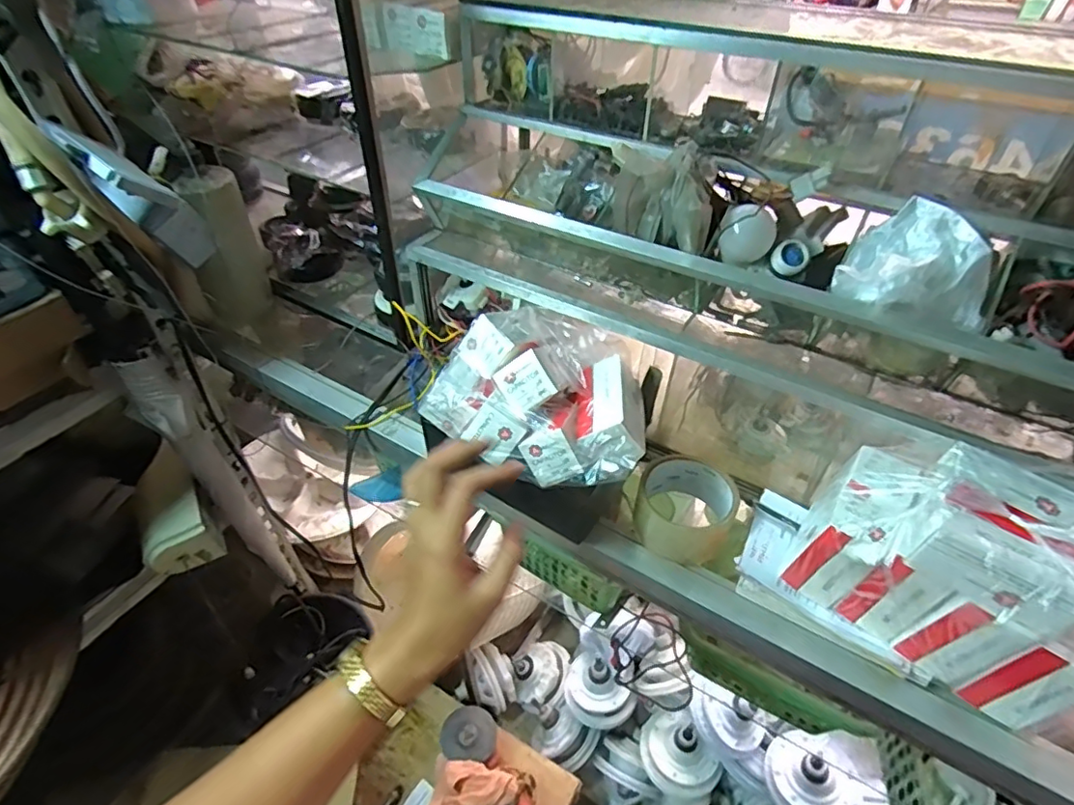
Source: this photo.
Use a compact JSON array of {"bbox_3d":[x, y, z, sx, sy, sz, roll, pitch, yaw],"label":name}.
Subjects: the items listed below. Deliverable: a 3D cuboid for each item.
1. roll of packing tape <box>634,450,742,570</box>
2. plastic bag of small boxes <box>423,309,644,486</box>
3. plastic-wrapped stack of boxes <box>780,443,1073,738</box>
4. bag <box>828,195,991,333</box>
[{"bbox_3d":[0.136,0.095,0.522,0.082,0.050,0.088,0,43,0],"label":"roll of packing tape"},{"bbox_3d":[0.017,-0.012,0.505,0.190,0.080,0.160,26,49,25],"label":"plastic bag of small boxes"},{"bbox_3d":[0.295,0.113,0.402,0.185,0.151,0.093,31,51,28],"label":"plastic-wrapped stack of boxes"},{"bbox_3d":[0.275,-0.102,0.413,0.099,0.052,0.082,15,45,15],"label":"bag"}]

